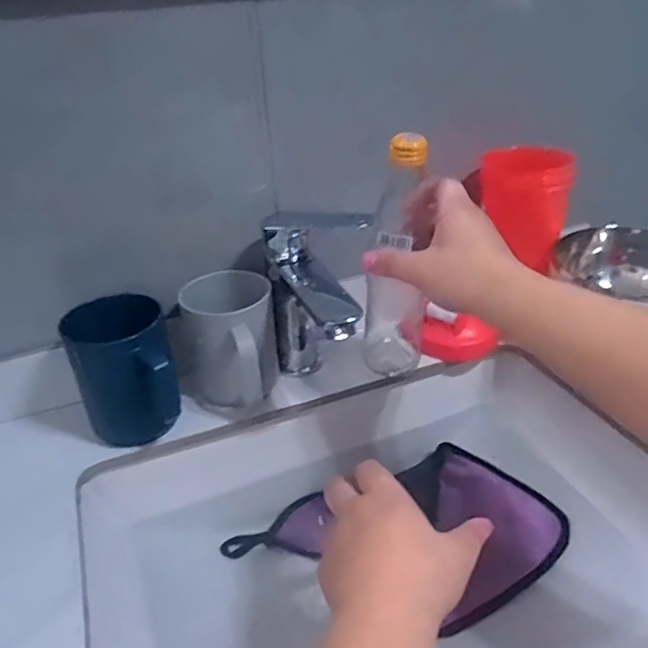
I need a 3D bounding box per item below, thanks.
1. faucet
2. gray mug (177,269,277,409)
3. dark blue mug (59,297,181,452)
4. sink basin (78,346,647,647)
[{"bbox_3d":[-0.006,-0.015,0.554,0.099,0.161,0.050,17,37,30],"label":"faucet"},{"bbox_3d":[-0.086,0.021,0.549,0.083,0.099,0.109,-6,31,-5],"label":"gray mug"},{"bbox_3d":[-0.169,0.044,0.505,0.081,0.113,0.072,-12,32,-14],"label":"dark blue mug"},{"bbox_3d":[0.054,0.186,0.495,0.451,0.103,0.294,-13,33,-16],"label":"sink basin"}]

